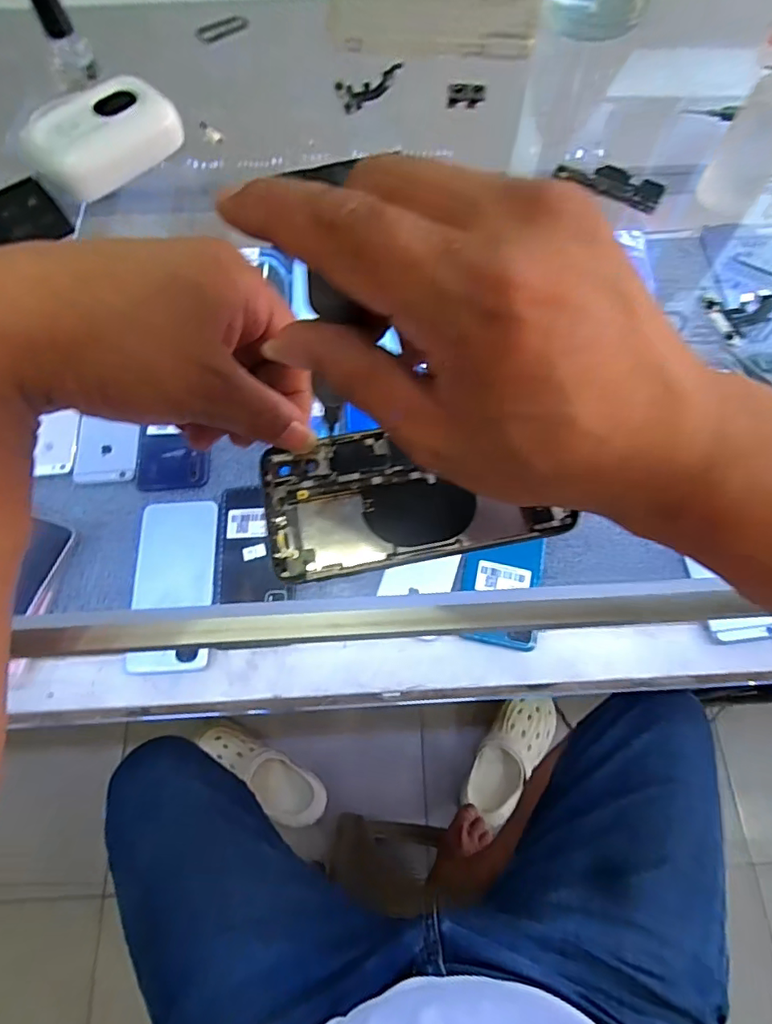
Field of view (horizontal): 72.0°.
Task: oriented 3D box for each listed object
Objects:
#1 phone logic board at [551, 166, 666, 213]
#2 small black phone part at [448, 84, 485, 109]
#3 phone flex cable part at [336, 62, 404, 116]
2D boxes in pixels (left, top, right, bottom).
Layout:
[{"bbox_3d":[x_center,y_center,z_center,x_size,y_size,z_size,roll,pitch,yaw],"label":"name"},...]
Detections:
[{"bbox_3d":[0.140,-0.207,0.333,0.066,0.007,0.022,25,70,10],"label":"phone logic board"},{"bbox_3d":[0.055,-0.286,0.366,0.025,0.006,0.015,5,68,3],"label":"small black phone part"},{"bbox_3d":[-0.009,-0.290,0.366,0.046,0.005,0.028,-11,81,2],"label":"phone flex cable part"}]

